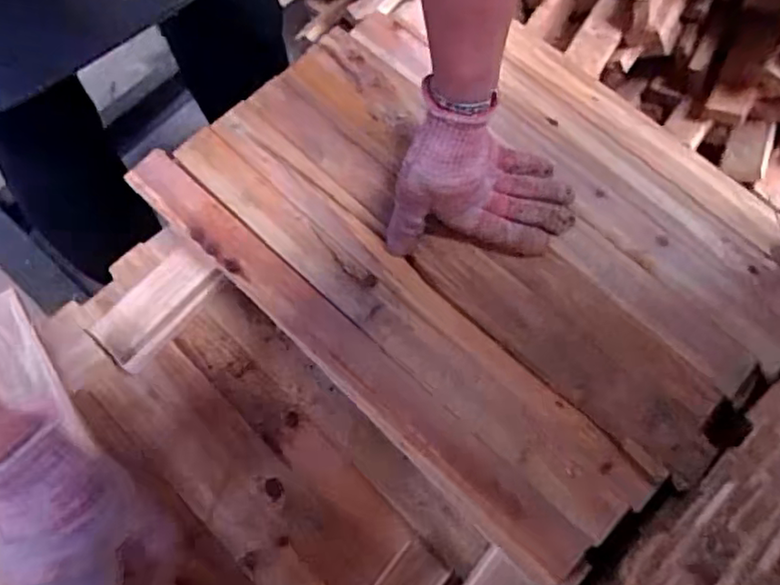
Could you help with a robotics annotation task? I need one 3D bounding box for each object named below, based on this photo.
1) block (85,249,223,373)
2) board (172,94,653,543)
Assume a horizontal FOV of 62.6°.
[{"bbox_3d":[-0.206,0.013,0.569,0.053,0.034,0.111,39,73,14],"label":"block"},{"bbox_3d":[0.008,0.005,0.520,0.458,0.013,0.084,43,74,15],"label":"board"}]

